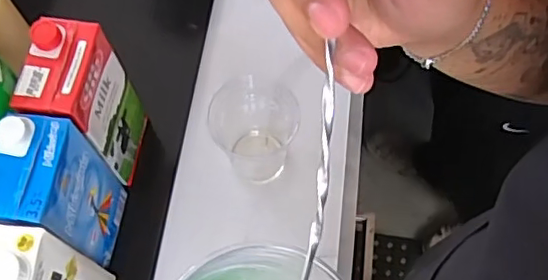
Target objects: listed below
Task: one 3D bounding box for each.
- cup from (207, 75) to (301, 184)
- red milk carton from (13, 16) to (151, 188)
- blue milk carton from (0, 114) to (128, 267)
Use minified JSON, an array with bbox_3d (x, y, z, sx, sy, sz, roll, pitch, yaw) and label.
[{"bbox_3d":[-0.024,-0.007,0.676,0.101,0.099,0.094,0,66,1],"label":"cup"},{"bbox_3d":[-0.193,-0.035,0.605,0.068,0.187,0.103,7,66,4],"label":"red milk carton"},{"bbox_3d":[-0.206,0.054,0.565,0.063,0.187,0.099,7,66,4],"label":"blue milk carton"}]

